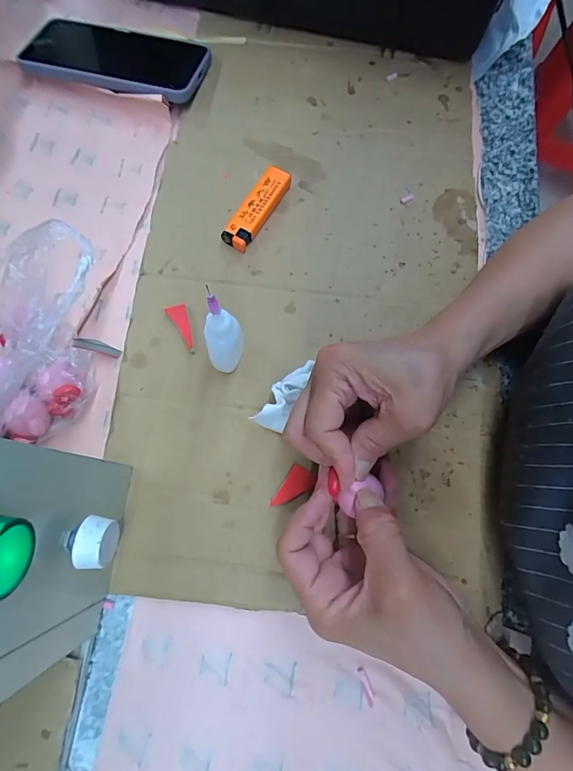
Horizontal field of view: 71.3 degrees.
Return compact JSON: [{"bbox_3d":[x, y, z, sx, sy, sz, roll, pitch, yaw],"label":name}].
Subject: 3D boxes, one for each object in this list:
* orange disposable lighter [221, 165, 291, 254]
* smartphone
[{"bbox_3d":[-0.025,-0.149,0.337,0.025,0.016,0.078,30,76,6],"label":"orange disposable lighter"},{"bbox_3d":[-0.155,-0.297,0.366,0.158,0.017,0.077,16,66,5],"label":"smartphone"}]

